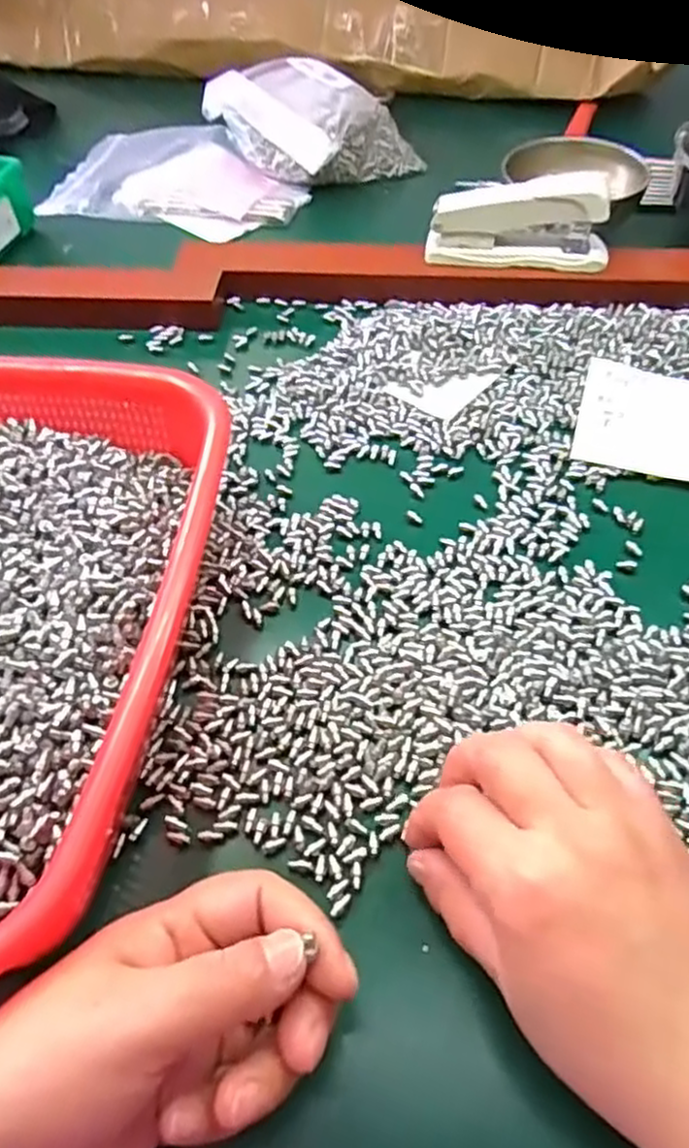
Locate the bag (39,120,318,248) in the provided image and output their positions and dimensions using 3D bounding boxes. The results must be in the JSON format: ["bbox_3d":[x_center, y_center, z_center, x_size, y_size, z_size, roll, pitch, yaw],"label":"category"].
[{"bbox_3d":[-0.145,-0.358,0.642,0.227,0.018,0.155,18,56,14],"label":"bag"}]

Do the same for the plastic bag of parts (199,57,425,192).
[{"bbox_3d":[-0.033,-0.415,0.642,0.129,0.054,0.162,-35,60,-22],"label":"plastic bag of parts"}]

